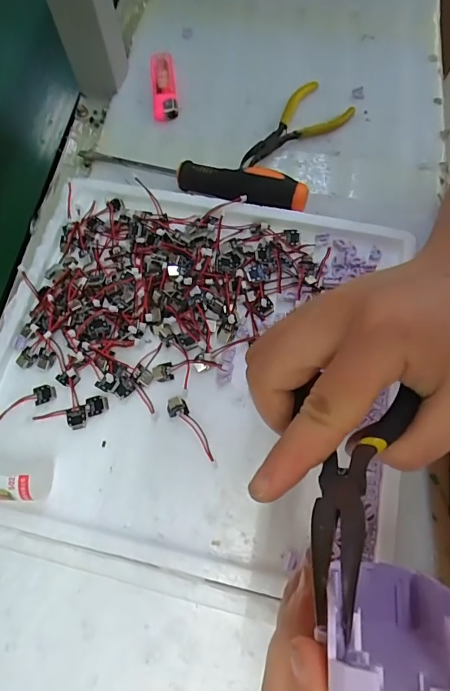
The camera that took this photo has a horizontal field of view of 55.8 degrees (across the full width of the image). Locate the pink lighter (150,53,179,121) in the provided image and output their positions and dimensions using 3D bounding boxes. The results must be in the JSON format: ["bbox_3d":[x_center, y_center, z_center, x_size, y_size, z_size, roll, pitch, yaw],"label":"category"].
[{"bbox_3d":[-0.057,-0.243,0.394,0.022,0.007,0.079,-6,70,0],"label":"pink lighter"}]

